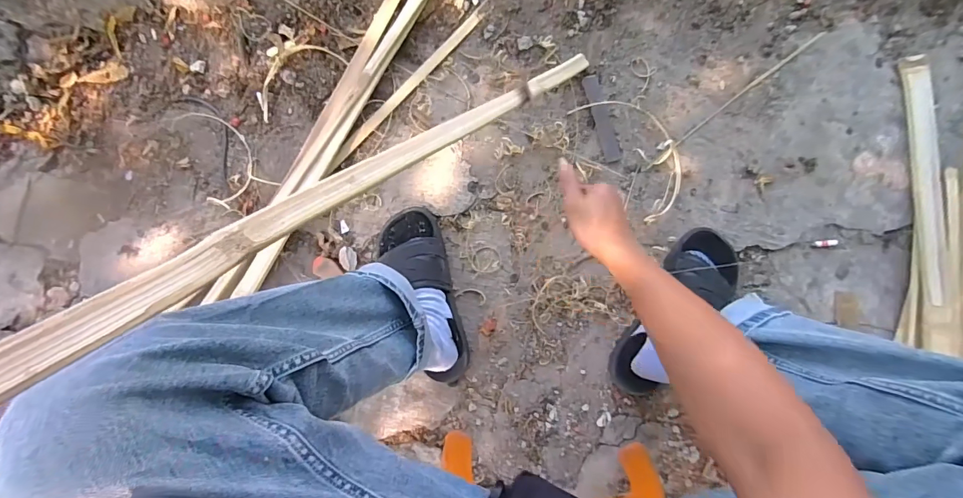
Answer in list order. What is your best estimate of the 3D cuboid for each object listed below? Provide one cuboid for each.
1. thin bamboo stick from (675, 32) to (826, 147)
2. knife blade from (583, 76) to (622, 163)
[{"bbox_3d":[0.440,-0.264,0.708,0.292,0.007,0.011,-37,87,1],"label":"thin bamboo stick"},{"bbox_3d":[0.204,-0.220,0.724,0.027,0.006,0.148,-16,88,2],"label":"knife blade"}]

